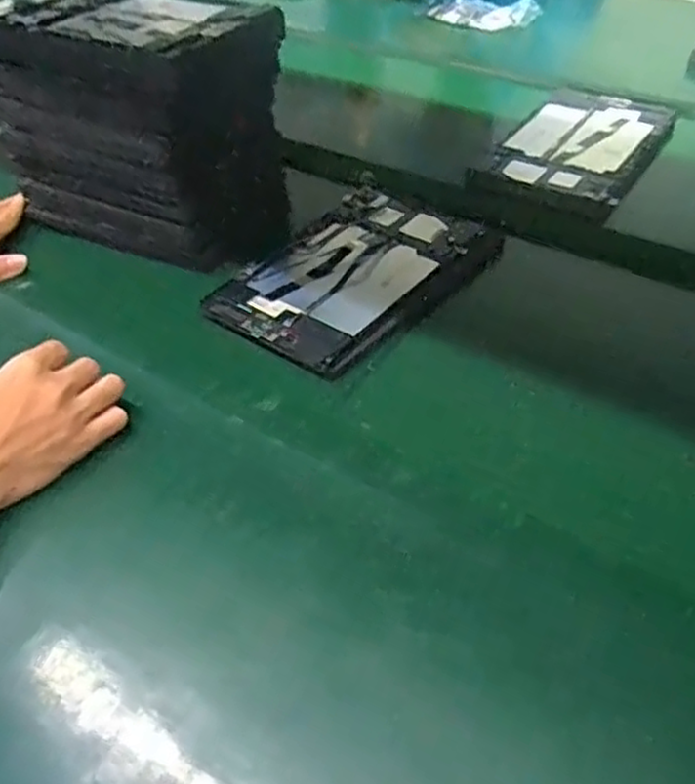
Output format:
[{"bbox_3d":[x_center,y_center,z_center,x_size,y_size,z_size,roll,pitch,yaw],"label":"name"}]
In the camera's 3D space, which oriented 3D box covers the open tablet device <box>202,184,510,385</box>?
[{"bbox_3d":[0.018,-0.118,0.650,0.171,0.010,0.272,28,54,29],"label":"open tablet device"}]

